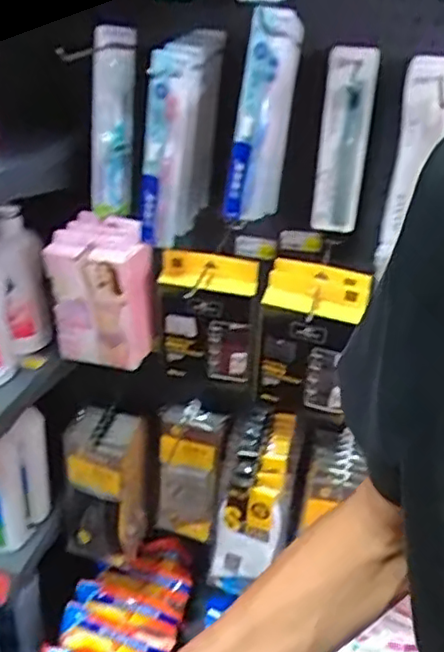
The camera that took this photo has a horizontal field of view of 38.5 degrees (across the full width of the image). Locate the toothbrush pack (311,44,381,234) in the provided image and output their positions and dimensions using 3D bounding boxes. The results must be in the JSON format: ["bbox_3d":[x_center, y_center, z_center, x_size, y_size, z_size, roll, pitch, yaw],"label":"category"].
[{"bbox_3d":[0.161,-0.239,0.843,0.065,0.237,0.017,3,31,2],"label":"toothbrush pack"}]

